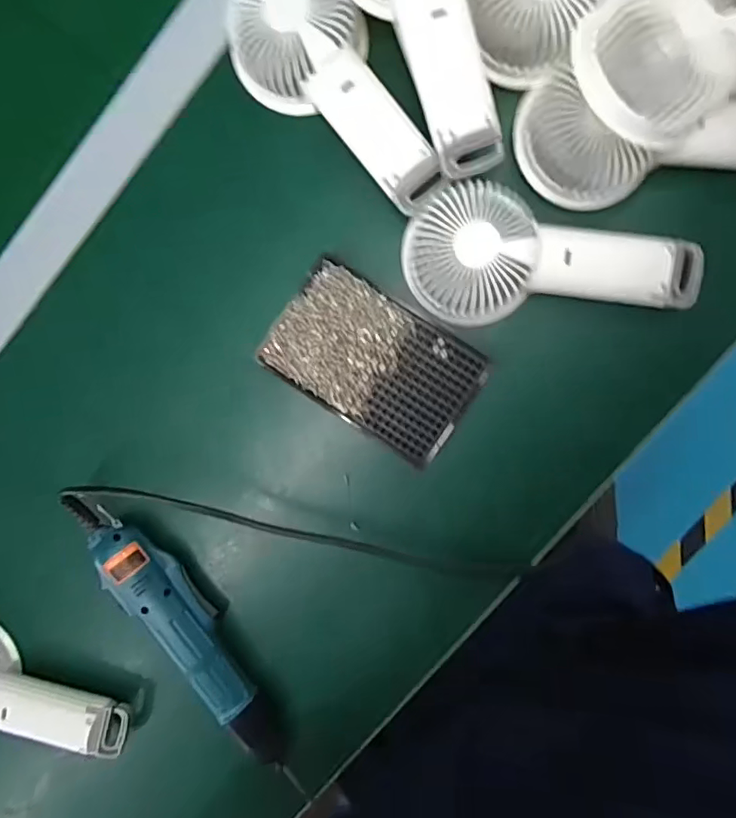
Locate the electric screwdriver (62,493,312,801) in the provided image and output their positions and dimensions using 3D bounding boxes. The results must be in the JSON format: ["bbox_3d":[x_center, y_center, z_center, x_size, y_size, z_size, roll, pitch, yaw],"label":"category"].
[{"bbox_3d":[-0.124,0.160,0.385,0.038,0.035,0.247,-41,90,6],"label":"electric screwdriver"}]

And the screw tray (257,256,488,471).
[{"bbox_3d":[0.004,-0.031,0.362,0.135,0.012,0.084,32,96,1],"label":"screw tray"}]

